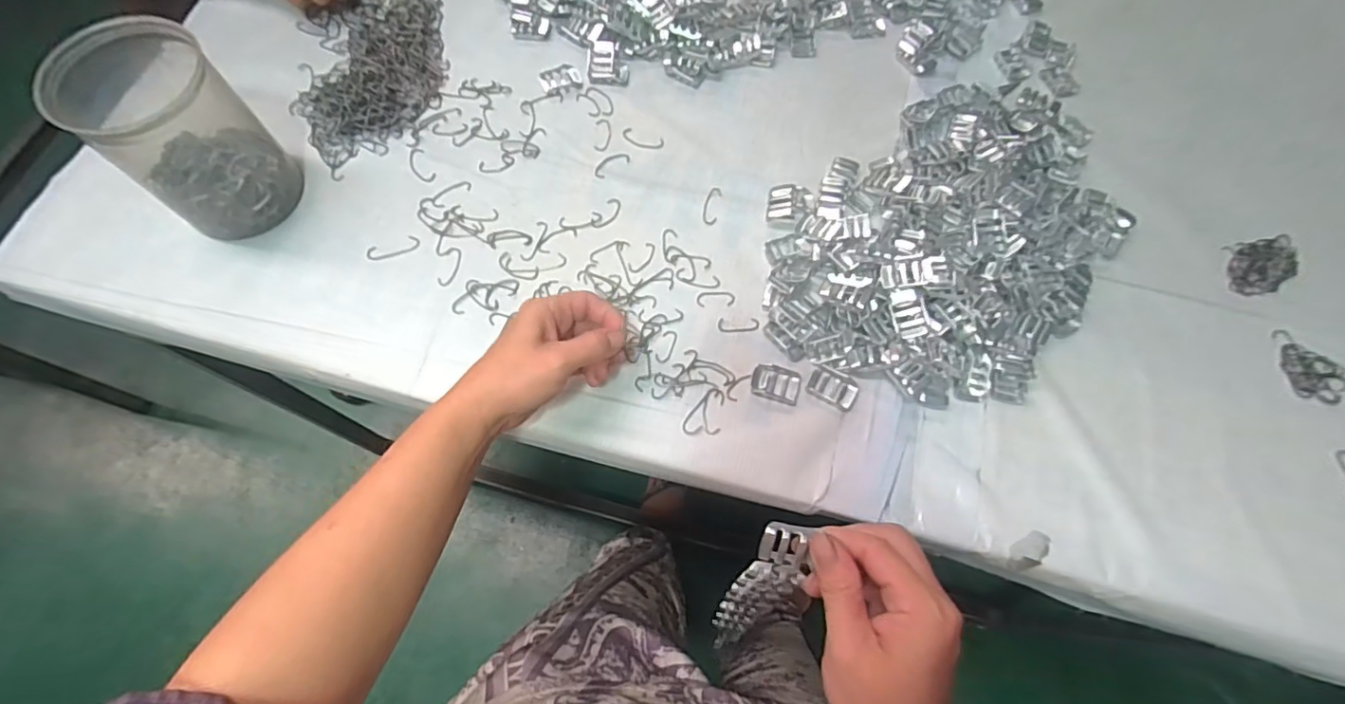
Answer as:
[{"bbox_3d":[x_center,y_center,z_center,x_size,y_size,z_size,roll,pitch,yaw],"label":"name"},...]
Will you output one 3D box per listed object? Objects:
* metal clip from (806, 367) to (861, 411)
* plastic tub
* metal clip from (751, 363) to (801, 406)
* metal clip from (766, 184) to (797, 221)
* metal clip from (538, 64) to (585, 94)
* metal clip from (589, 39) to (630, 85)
[{"bbox_3d":[0.126,0.028,0.459,0.038,0.004,0.023,30,71,10],"label":"metal clip"},{"bbox_3d":[-0.378,-0.168,0.457,0.106,0.136,0.098,0,69,-1],"label":"plastic tub"},{"bbox_3d":[0.082,0.024,0.462,0.038,0.006,0.028,17,69,6],"label":"metal clip"},{"bbox_3d":[0.096,-0.131,0.511,0.024,0.014,0.035,8,69,2],"label":"metal clip"},{"bbox_3d":[-0.110,-0.270,0.576,0.040,0.004,0.028,-21,70,-9],"label":"metal clip"},{"bbox_3d":[-0.063,-0.284,0.575,0.039,0.012,0.043,0,93,-9],"label":"metal clip"}]

